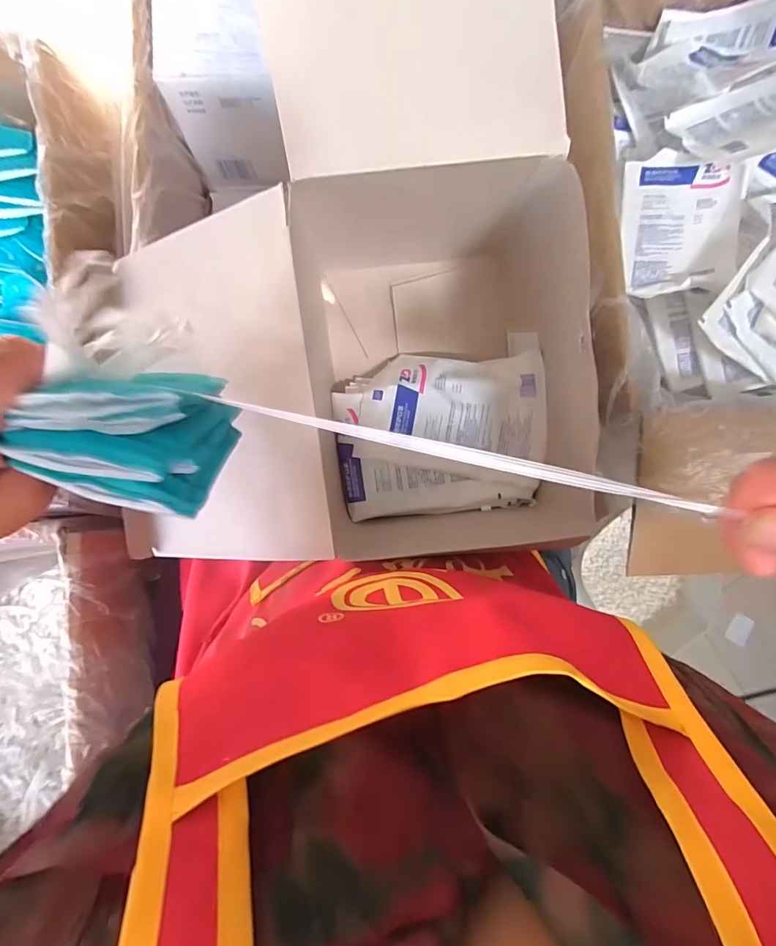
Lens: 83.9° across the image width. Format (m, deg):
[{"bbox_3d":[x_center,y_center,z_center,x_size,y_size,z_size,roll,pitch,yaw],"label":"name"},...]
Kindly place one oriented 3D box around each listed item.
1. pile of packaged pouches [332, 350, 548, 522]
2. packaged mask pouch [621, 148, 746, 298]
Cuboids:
[{"bbox_3d":[0.051,-0.042,0.433,0.201,0.055,0.166,-4,88,1],"label":"pile of packaged pouches"},{"bbox_3d":[0.350,-0.300,0.516,0.122,0.014,0.166,2,90,13],"label":"packaged mask pouch"}]

